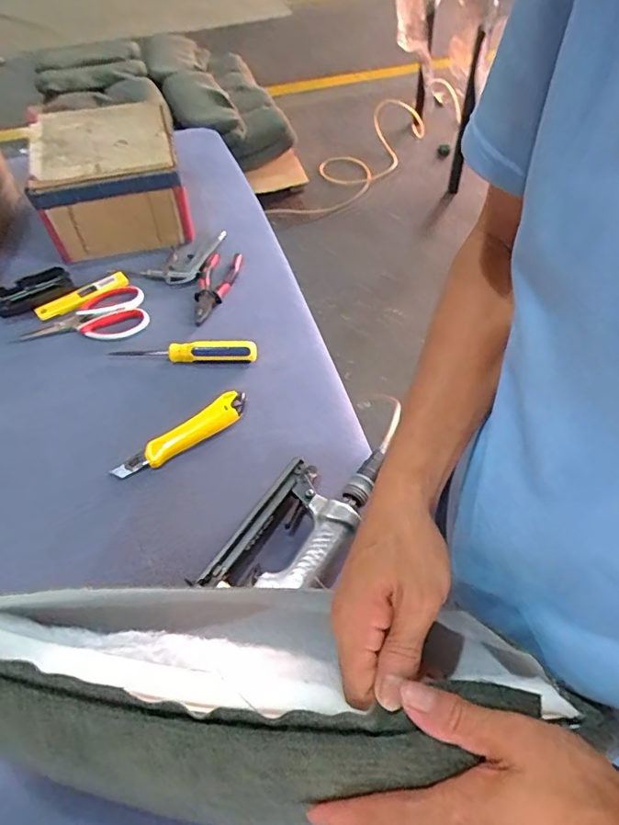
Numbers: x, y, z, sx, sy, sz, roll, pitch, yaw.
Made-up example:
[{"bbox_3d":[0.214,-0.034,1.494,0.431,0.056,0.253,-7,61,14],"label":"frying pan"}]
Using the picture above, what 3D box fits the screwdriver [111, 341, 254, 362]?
[{"bbox_3d":[-0.168,-0.079,0.691,0.195,0.019,0.027,0,54,2],"label":"screwdriver"}]

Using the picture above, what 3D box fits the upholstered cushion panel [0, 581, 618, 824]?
[{"bbox_3d":[-0.042,0.160,0.311,0.378,0.063,0.127,5,54,-1],"label":"upholstered cushion panel"}]

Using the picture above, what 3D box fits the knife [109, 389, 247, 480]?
[{"bbox_3d":[-0.149,0.029,0.621,0.171,0.022,0.032,-33,59,-20],"label":"knife"}]

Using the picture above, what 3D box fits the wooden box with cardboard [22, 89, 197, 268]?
[{"bbox_3d":[-0.317,-0.376,0.843,0.214,0.138,0.259,-13,54,-7],"label":"wooden box with cardboard"}]

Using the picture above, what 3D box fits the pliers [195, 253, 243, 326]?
[{"bbox_3d":[-0.143,-0.186,0.772,0.048,0.014,0.153,11,55,10],"label":"pliers"}]

